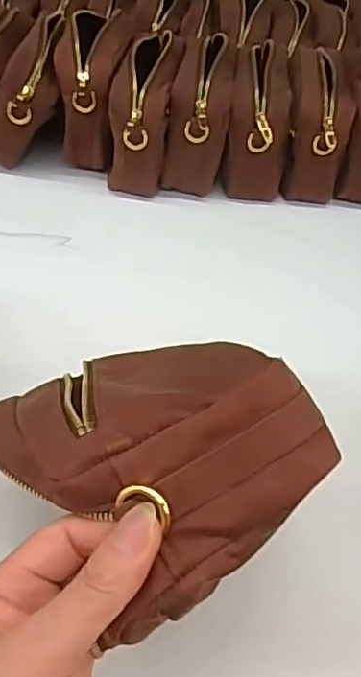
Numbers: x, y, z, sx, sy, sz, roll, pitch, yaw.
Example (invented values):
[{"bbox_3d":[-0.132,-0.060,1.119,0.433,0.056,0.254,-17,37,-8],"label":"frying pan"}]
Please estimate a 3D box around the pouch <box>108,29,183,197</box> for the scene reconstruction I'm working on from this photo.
[{"bbox_3d":[-0.041,-0.227,0.606,0.061,0.127,0.125,8,44,0],"label":"pouch"}]

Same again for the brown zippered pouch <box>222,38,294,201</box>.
[{"bbox_3d":[0.085,-0.233,0.634,0.065,0.127,0.126,8,44,0],"label":"brown zippered pouch"}]

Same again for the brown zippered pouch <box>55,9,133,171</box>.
[{"bbox_3d":[-0.096,-0.270,0.629,0.068,0.130,0.129,7,44,0],"label":"brown zippered pouch"}]

